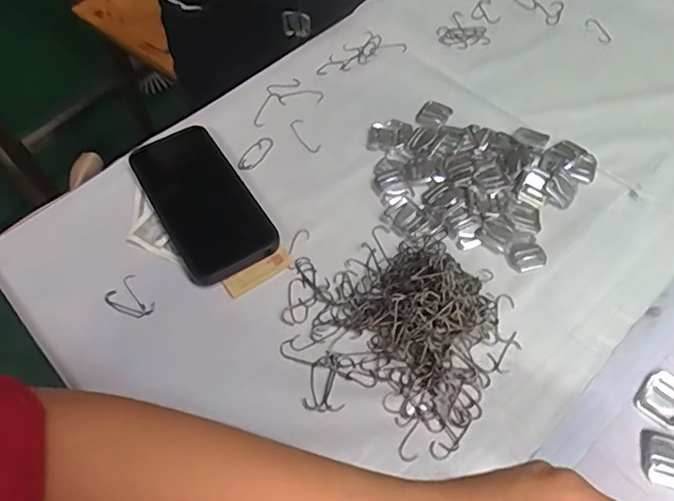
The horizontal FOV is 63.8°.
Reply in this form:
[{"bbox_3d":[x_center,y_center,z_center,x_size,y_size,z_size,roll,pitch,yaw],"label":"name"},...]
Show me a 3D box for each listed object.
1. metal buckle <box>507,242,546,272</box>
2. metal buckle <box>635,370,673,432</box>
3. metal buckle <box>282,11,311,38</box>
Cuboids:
[{"bbox_3d":[0.160,0.006,0.454,0.030,0.004,0.022,-14,57,-7],"label":"metal buckle"},{"bbox_3d":[0.234,0.106,0.386,0.029,0.005,0.038,36,65,23],"label":"metal buckle"},{"bbox_3d":[-0.048,-0.269,0.642,0.033,0.034,0.005,11,61,4],"label":"metal buckle"}]

